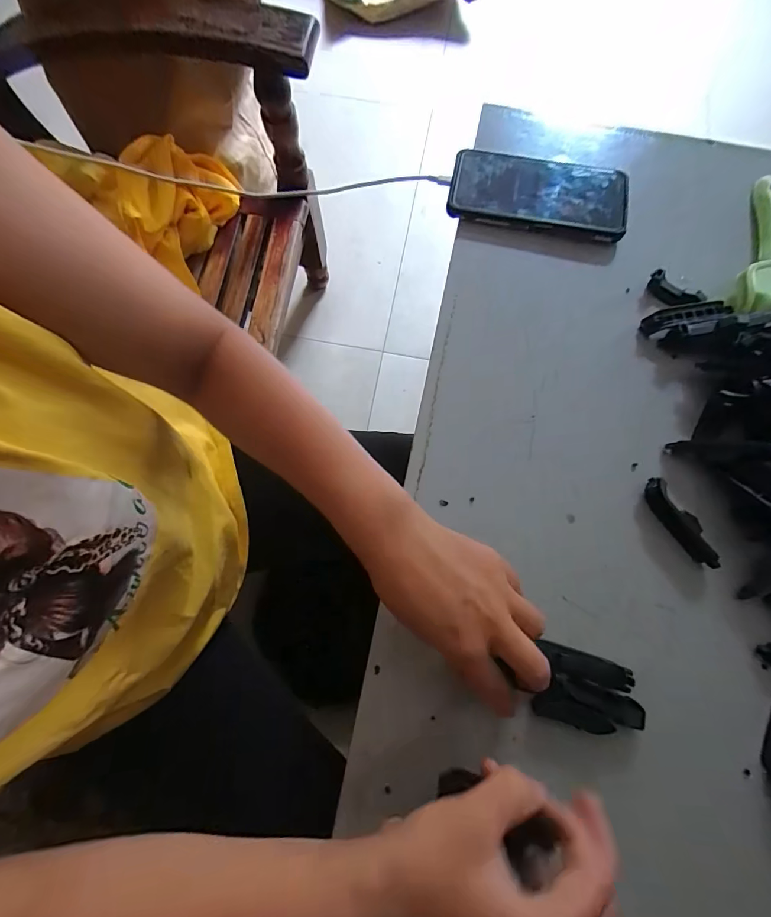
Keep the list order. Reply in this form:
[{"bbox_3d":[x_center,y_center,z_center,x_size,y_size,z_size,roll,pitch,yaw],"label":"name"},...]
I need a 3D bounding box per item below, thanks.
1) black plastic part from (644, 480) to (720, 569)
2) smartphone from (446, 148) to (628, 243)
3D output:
[{"bbox_3d":[0.229,0.051,0.321,0.017,0.012,0.074,-29,76,-9],"label":"black plastic part"},{"bbox_3d":[0.146,-0.251,0.393,0.164,0.015,0.075,11,74,2],"label":"smartphone"}]

